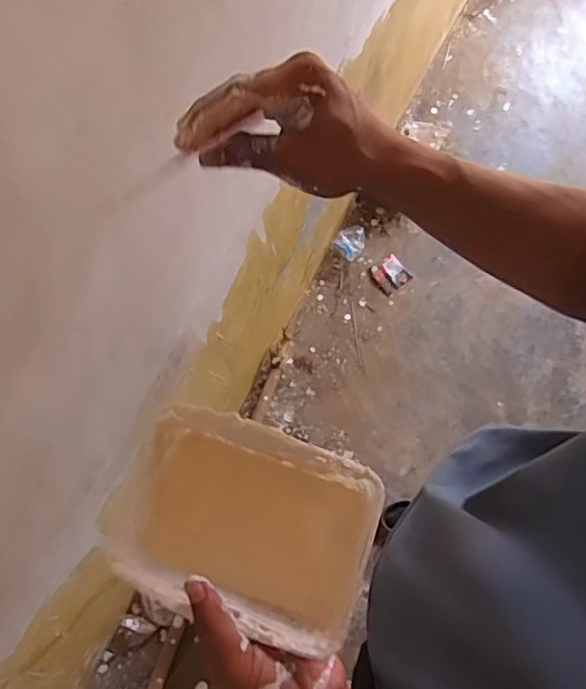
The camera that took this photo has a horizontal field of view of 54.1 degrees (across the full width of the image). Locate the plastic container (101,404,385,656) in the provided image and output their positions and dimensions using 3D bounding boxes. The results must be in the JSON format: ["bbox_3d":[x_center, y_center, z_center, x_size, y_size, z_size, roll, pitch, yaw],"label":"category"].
[{"bbox_3d":[-0.035,0.123,0.401,0.171,0.059,0.123,20,72,7],"label":"plastic container"}]

